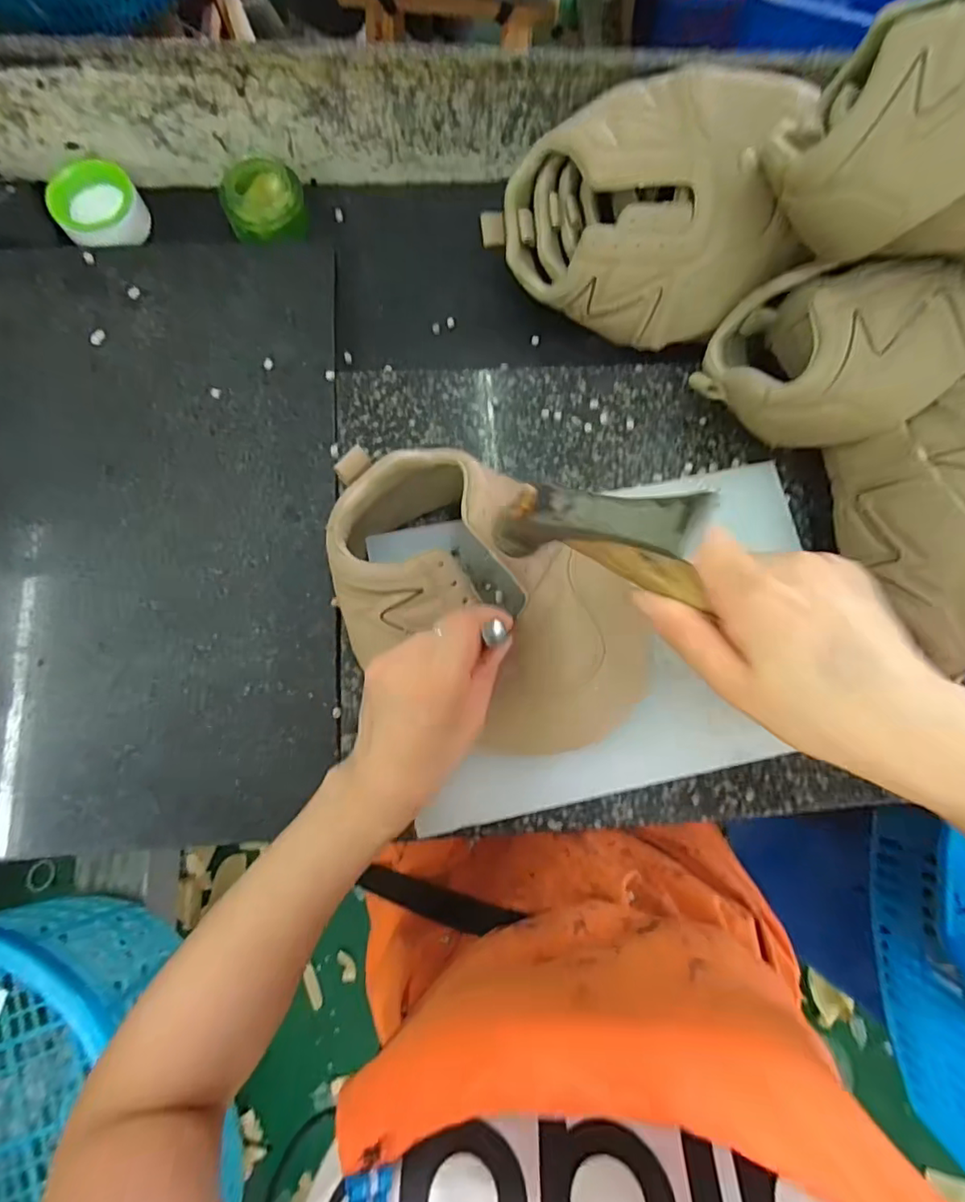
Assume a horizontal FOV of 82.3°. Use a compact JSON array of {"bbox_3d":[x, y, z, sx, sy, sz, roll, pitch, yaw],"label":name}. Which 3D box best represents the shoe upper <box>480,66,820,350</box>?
[{"bbox_3d":[0.121,-0.291,0.418,0.217,0.129,0.141,17,79,1],"label":"shoe upper"}]

